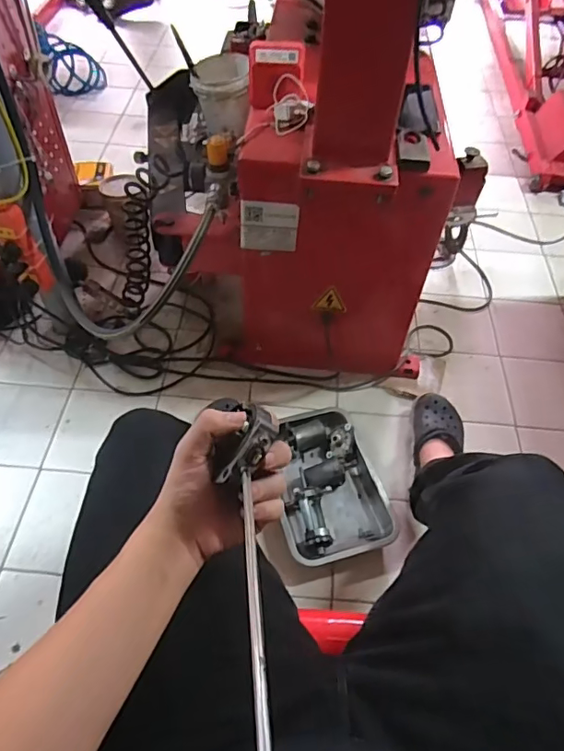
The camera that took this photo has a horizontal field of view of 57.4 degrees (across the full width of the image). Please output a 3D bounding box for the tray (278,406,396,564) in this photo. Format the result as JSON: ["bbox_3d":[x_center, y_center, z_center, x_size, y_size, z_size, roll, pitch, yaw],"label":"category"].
[{"bbox_3d":[0.082,0.210,1.025,0.201,0.057,0.297,-13,55,-12],"label":"tray"}]

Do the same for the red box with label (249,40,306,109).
[{"bbox_3d":[-0.009,-0.518,0.882,0.096,0.098,0.019,3,22,8],"label":"red box with label"}]

